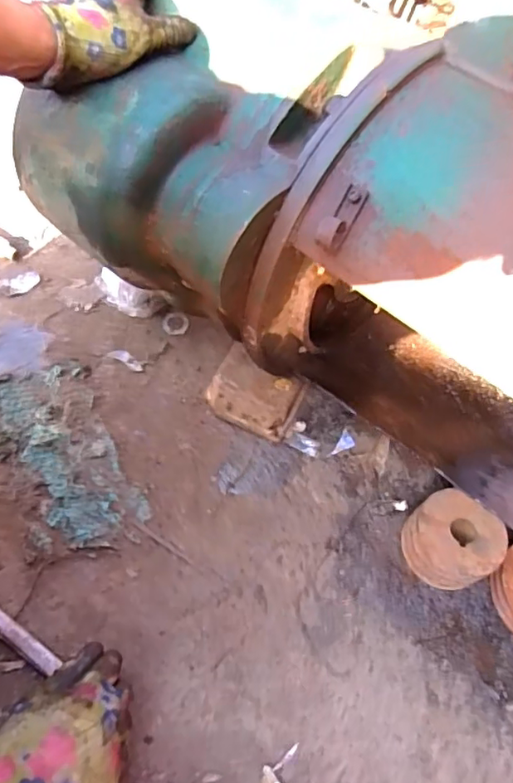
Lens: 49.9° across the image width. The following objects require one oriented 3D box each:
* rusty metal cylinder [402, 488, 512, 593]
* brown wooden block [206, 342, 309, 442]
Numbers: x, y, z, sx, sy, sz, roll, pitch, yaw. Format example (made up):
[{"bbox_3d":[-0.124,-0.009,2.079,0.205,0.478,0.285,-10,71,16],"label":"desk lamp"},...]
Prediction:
[{"bbox_3d":[0.214,0.169,0.615,0.095,0.068,0.088,2,59,-3],"label":"rusty metal cylinder"},{"bbox_3d":[-0.002,0.002,0.715,0.115,0.043,0.091,24,61,10],"label":"brown wooden block"}]

